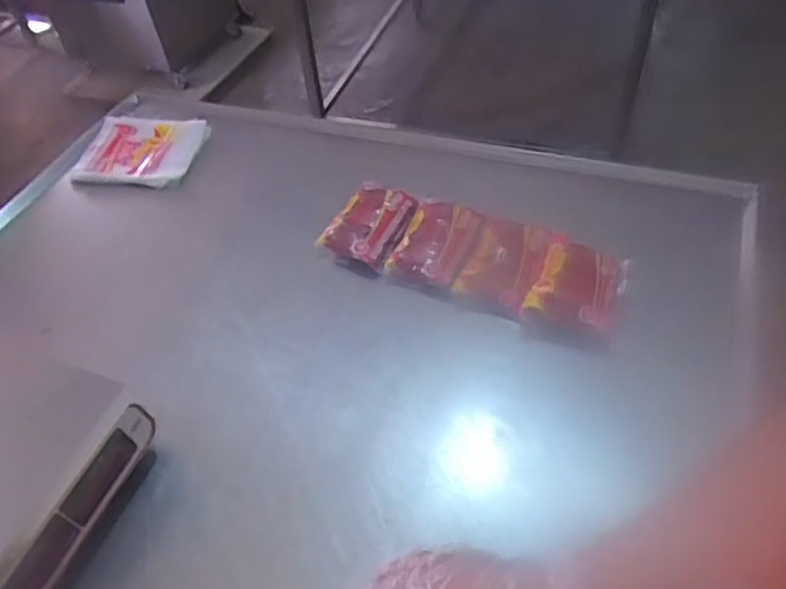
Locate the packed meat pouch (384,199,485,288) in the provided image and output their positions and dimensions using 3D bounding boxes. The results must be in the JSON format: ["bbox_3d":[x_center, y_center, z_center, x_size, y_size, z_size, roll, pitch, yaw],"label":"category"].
[{"bbox_3d":[0.058,-0.067,0.860,0.098,0.057,0.115,19,53,22],"label":"packed meat pouch"}]

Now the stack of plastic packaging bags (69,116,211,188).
[{"bbox_3d":[-0.424,-0.244,1.095,0.199,0.032,0.164,5,49,11],"label":"stack of plastic packaging bags"}]

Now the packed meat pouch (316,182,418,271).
[{"bbox_3d":[-0.030,-0.100,0.905,0.097,0.050,0.133,21,53,23],"label":"packed meat pouch"}]

